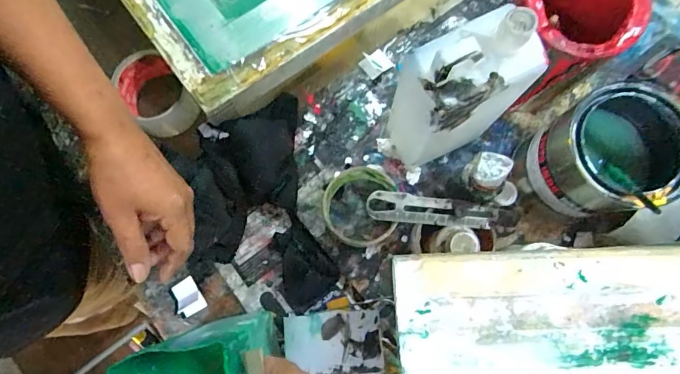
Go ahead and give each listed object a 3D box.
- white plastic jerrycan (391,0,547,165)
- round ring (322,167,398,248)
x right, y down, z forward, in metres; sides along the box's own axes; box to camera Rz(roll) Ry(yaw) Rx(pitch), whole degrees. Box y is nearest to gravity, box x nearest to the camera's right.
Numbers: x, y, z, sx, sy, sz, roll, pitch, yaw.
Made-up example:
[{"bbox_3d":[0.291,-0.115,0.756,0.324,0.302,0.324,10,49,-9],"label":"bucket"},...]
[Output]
[{"bbox_3d":[0.099,-0.077,0.411,0.101,0.245,0.064,-26,81,-4],"label":"white plastic jerrycan"},{"bbox_3d":[0.022,0.024,0.477,0.077,0.042,0.080,0,80,1],"label":"round ring"}]

